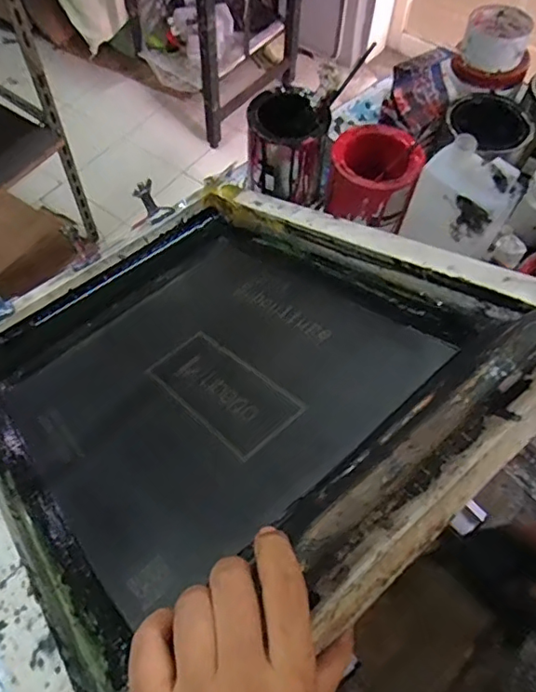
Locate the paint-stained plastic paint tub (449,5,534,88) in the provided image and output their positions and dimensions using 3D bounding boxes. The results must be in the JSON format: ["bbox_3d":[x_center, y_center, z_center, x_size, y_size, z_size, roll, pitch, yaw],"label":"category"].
[{"bbox_3d":[0.305,-0.397,0.724,0.097,0.050,0.113,24,66,11],"label":"paint-stained plastic paint tub"}]

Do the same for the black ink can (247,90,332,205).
[{"bbox_3d":[0.028,-0.268,0.740,0.102,0.117,0.093,0,64,0],"label":"black ink can"}]

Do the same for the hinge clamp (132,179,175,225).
[{"bbox_3d":[-0.157,-0.195,0.735,0.035,0.021,0.063,-31,78,-17],"label":"hinge clamp"}]

